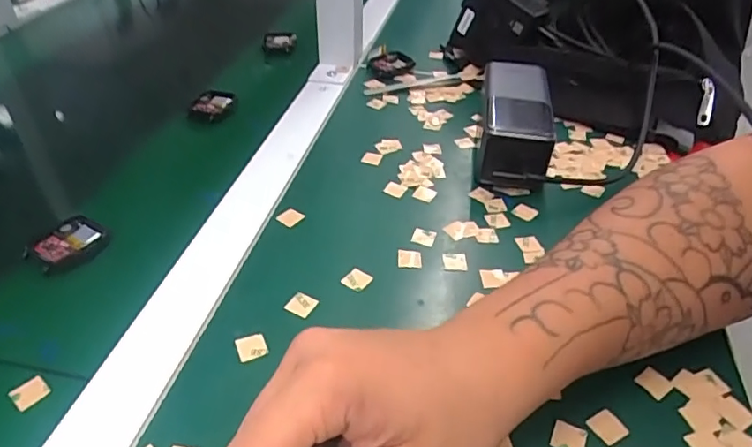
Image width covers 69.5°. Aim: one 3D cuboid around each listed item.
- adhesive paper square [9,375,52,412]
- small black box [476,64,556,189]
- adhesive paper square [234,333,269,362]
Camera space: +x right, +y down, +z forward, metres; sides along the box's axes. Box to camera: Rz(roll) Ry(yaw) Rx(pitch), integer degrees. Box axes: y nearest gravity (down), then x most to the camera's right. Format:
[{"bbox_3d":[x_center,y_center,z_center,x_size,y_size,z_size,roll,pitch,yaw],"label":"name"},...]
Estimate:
[{"bbox_3d":[-0.180,0.087,0.281,0.017,0.004,0.016,25,45,26],"label":"adhesive paper square"},{"bbox_3d":[0.115,-0.084,0.451,0.053,0.052,0.141,7,40,7],"label":"small black box"},{"bbox_3d":[-0.069,0.067,0.301,0.016,0.004,0.016,-16,42,-20],"label":"adhesive paper square"}]

